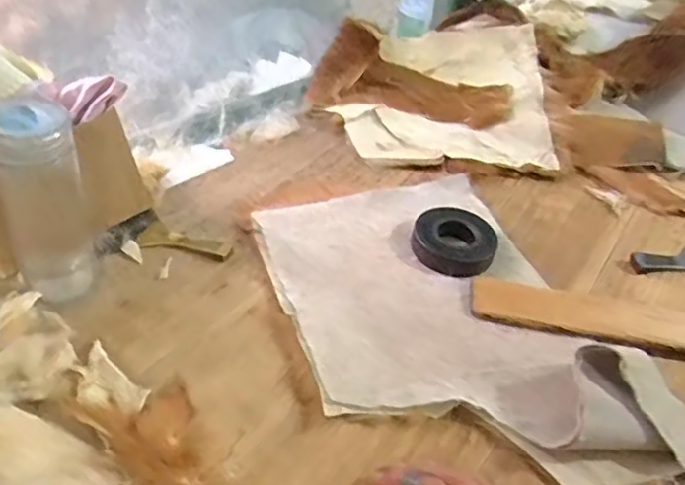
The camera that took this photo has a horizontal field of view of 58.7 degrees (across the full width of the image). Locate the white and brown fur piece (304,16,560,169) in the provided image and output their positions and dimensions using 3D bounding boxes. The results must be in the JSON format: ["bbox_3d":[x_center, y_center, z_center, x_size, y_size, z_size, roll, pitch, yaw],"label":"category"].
[{"bbox_3d":[0.125,-0.235,0.853,0.330,0.101,0.284,5,40,-1],"label":"white and brown fur piece"}]

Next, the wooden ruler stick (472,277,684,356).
[{"bbox_3d":[0.371,0.096,0.577,0.493,0.012,0.055,11,44,3],"label":"wooden ruler stick"}]

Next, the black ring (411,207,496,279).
[{"bbox_3d":[0.120,-0.006,0.645,0.083,0.020,0.093,24,43,22],"label":"black ring"}]

